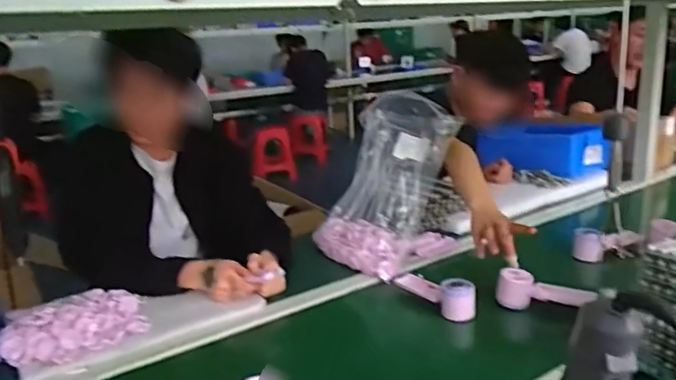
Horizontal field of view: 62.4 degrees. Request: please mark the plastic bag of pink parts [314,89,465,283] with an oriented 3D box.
[{"bbox_3d":[0.107,-0.014,1.222,0.223,0.397,0.133,13,-15,43],"label":"plastic bag of pink parts"}]

